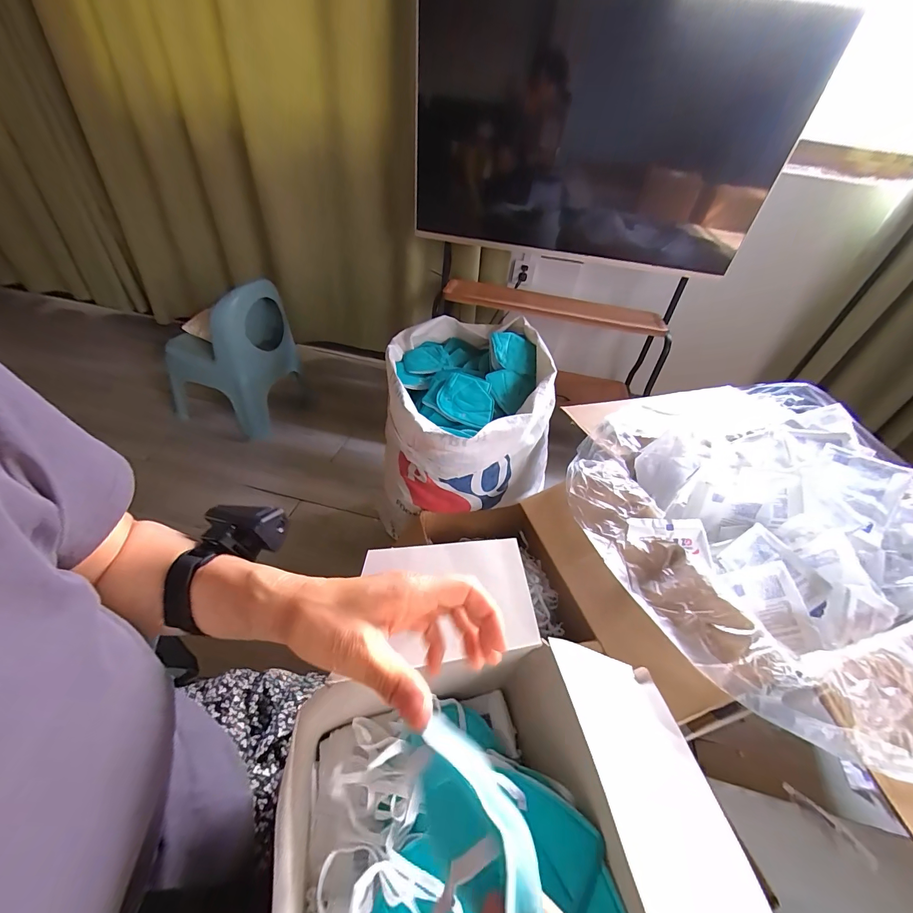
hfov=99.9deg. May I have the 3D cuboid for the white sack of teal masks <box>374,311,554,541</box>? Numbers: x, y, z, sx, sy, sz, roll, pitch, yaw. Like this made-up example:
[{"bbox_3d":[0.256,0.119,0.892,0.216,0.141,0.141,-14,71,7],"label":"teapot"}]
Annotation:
[{"bbox_3d":[0.032,-0.075,0.891,0.365,0.324,0.428,6,41,-1],"label":"white sack of teal masks"}]

